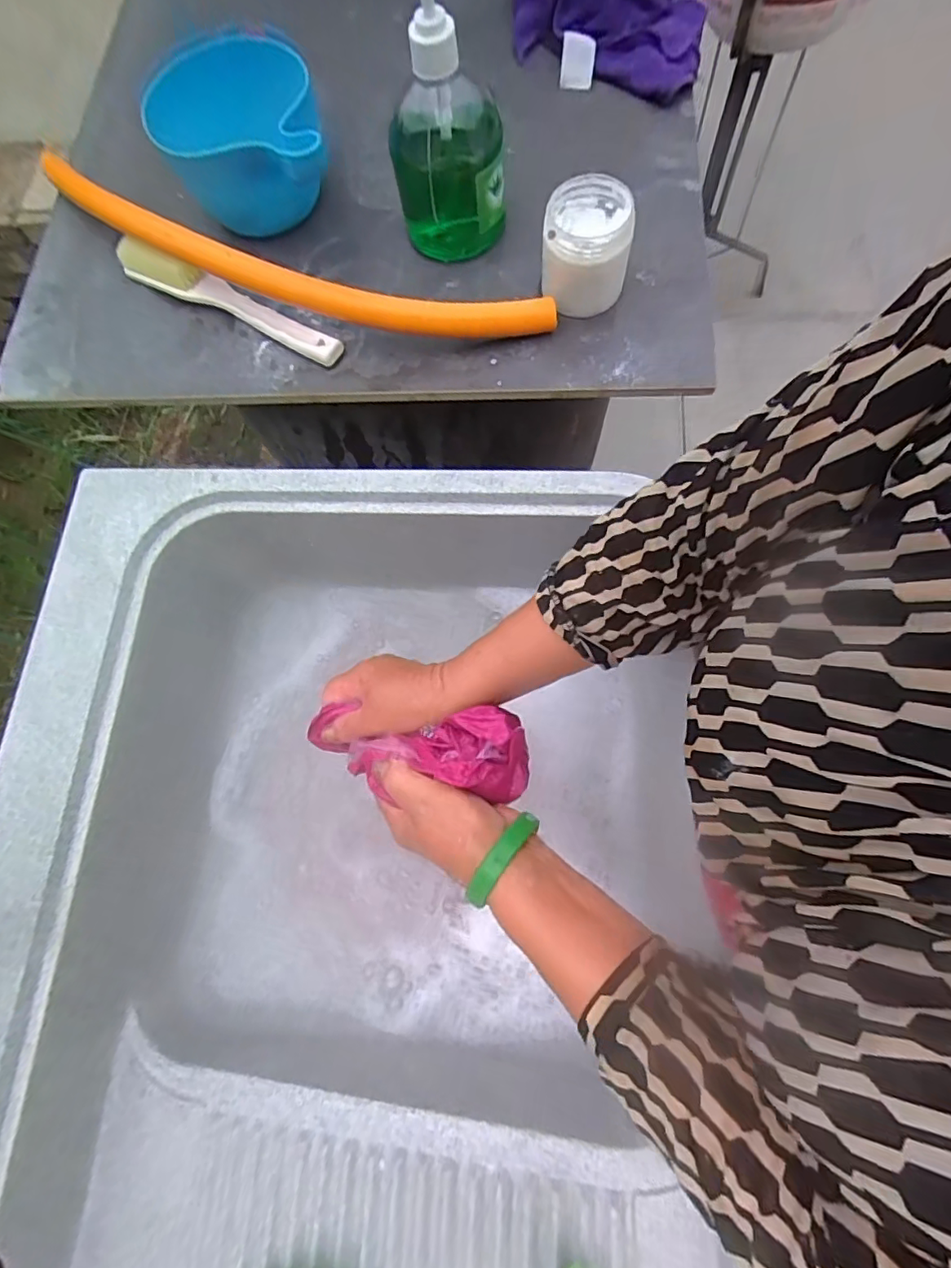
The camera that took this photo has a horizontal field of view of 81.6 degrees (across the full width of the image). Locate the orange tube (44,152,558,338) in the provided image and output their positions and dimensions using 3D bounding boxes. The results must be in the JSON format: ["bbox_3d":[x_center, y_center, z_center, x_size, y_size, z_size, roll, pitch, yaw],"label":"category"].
[{"bbox_3d":[-0.179,-0.307,0.452,0.495,0.049,0.084,20,75,9],"label":"orange tube"}]

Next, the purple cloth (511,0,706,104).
[{"bbox_3d":[0.119,-0.577,0.517,0.202,0.040,0.140,20,75,9],"label":"purple cloth"}]

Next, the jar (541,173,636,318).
[{"bbox_3d":[0.083,-0.295,0.420,0.062,0.069,0.065,-1,72,3],"label":"jar"}]

